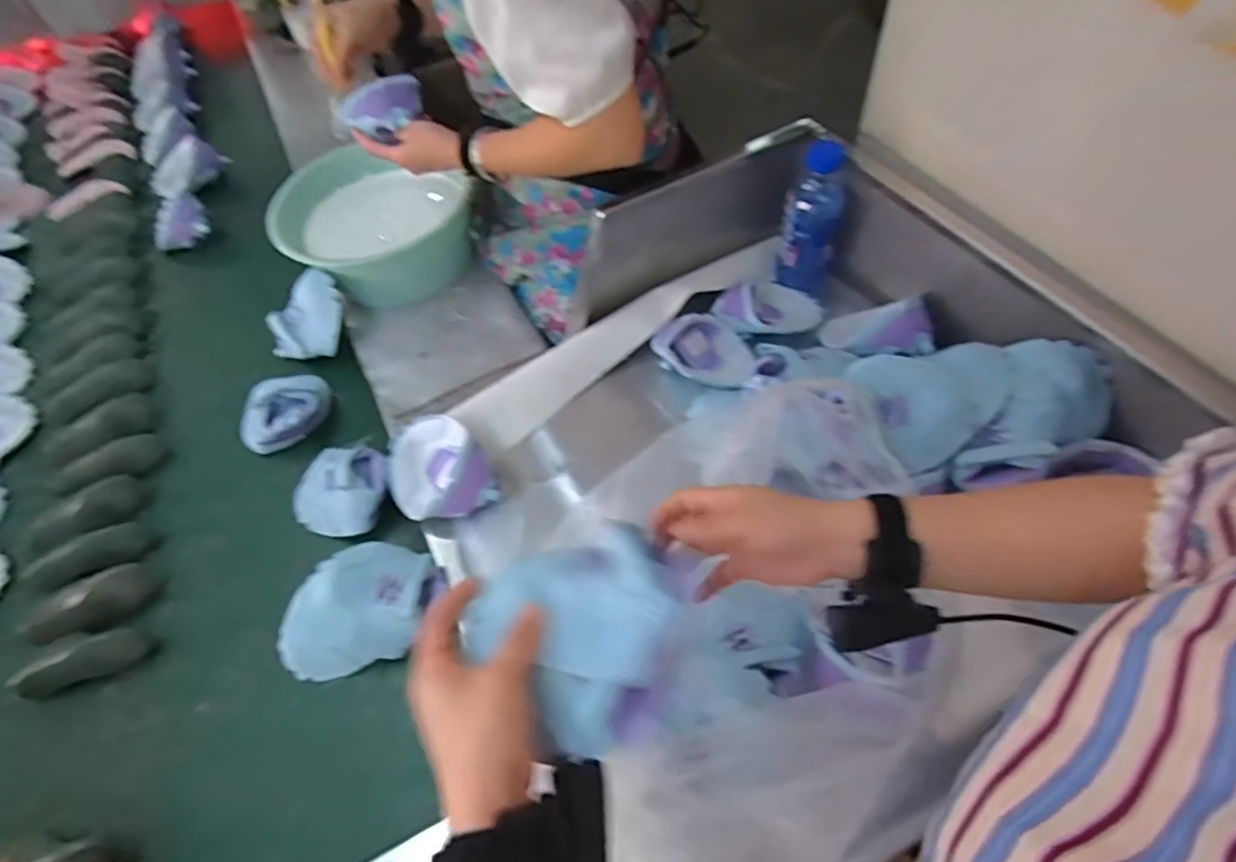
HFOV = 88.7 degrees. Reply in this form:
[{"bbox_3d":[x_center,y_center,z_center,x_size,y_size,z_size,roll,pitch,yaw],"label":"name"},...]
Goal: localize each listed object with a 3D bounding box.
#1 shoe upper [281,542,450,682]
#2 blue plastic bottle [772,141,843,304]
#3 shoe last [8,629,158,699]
[{"bbox_3d":[-0.296,0.202,0.701,0.184,0.078,0.112,-11,55,-4],"label":"shoe upper"},{"bbox_3d":[0.253,-0.275,0.826,0.069,0.175,0.075,13,57,12],"label":"blue plastic bottle"},{"bbox_3d":[-0.601,0.259,0.704,0.138,0.049,0.040,-16,56,-8],"label":"shoe last"}]

